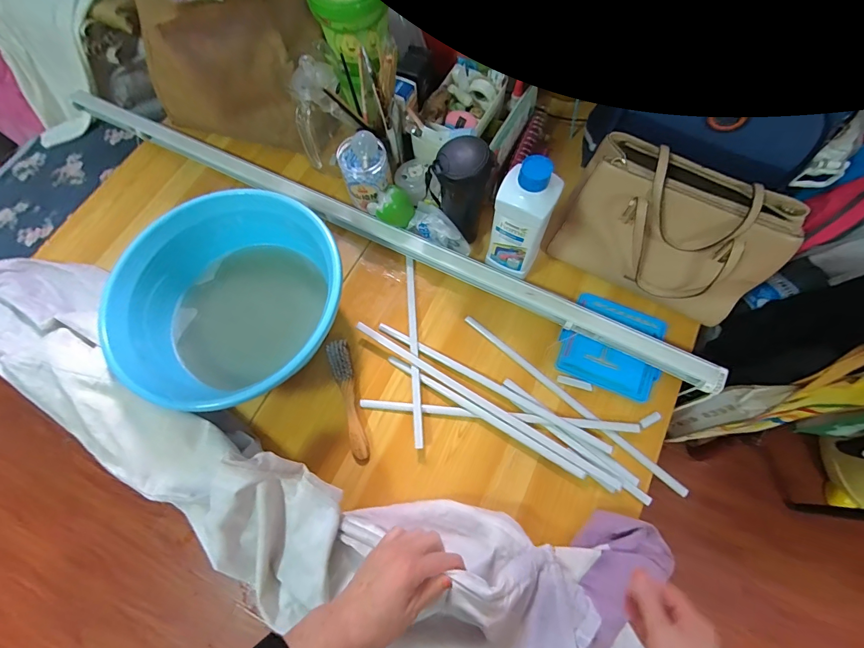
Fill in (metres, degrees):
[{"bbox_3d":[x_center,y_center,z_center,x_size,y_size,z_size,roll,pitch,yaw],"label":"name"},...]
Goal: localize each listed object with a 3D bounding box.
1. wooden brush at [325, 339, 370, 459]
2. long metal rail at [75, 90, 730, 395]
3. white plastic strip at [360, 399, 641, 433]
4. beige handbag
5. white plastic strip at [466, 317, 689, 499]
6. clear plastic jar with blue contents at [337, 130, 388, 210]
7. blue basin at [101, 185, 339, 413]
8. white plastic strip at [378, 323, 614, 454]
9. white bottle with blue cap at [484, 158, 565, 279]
[{"bbox_3d":[-0.133,0.119,0.646,0.034,0.021,0.197,-19,70,-4],"label":"wooden brush"},{"bbox_3d":[-0.171,-0.208,0.749,1.356,0.045,0.041,26,73,12],"label":"long metal rail"},{"bbox_3d":[0.101,0.145,0.624,0.431,0.013,0.015,4,70,4],"label":"white plastic strip"},{"bbox_3d":[0.356,-0.133,0.613,0.299,0.195,0.117,33,74,14],"label":"beige handbag"},{"bbox_3d":[0.218,0.120,0.634,0.412,0.016,0.015,40,76,15],"label":"white plastic strip"},{"bbox_3d":[-0.119,-0.275,0.708,0.080,0.098,0.087,-13,69,-2],"label":"clear plastic jar with blue contents"},{"bbox_3d":[-0.317,-0.036,0.656,0.342,0.137,0.342,-1,69,2],"label":"blue basin"},{"bbox_3d":[0.091,0.095,0.642,0.408,0.013,0.019,28,73,12],"label":"white plastic strip"},{"bbox_3d":[0.138,-0.151,0.620,0.087,0.229,0.071,17,71,9],"label":"white bottle with blue cap"}]

